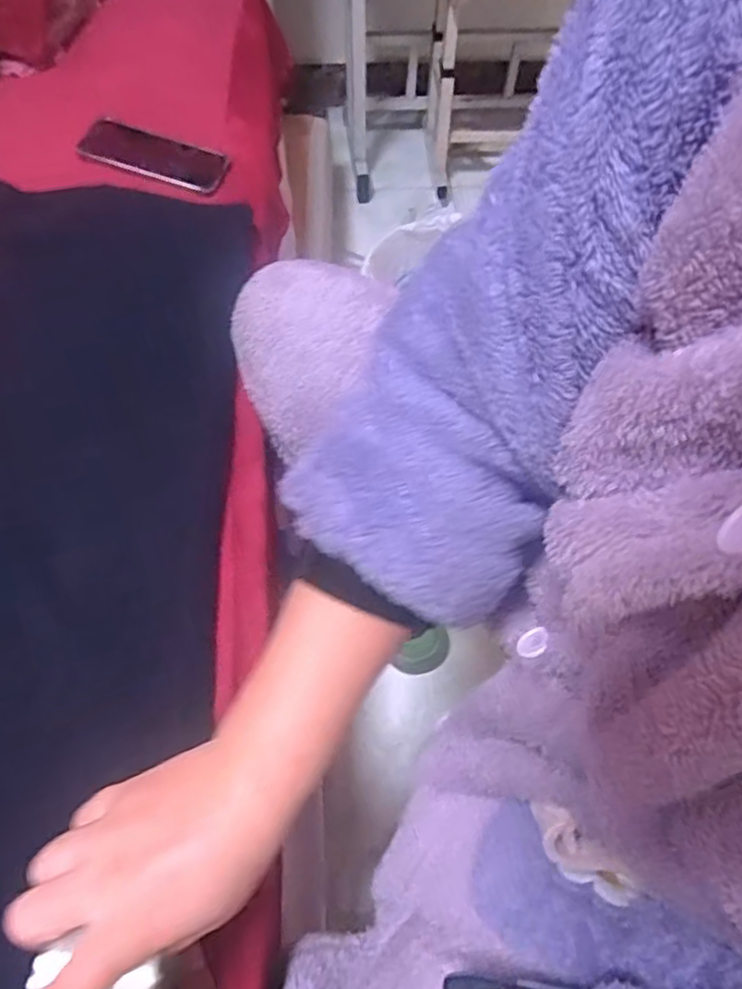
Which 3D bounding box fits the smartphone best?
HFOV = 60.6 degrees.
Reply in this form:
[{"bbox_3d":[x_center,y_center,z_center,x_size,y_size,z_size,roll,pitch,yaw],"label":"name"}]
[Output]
[{"bbox_3d":[-0.251,-0.393,0.741,0.154,0.012,0.073,13,68,-14],"label":"smartphone"}]

